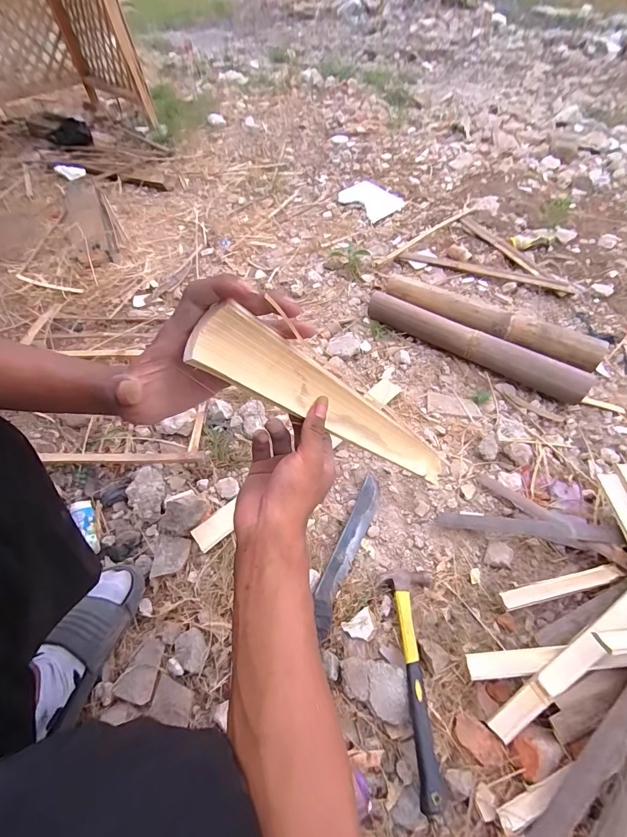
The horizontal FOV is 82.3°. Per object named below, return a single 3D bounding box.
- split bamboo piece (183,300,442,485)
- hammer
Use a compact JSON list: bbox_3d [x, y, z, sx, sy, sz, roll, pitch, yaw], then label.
[{"bbox_3d":[0.066,0.010,0.409,0.048,0.478,0.026,-39,55,18],"label":"split bamboo piece"},{"bbox_3d":[0.135,0.341,0.491,0.086,0.047,0.263,4,53,2],"label":"hammer"}]

